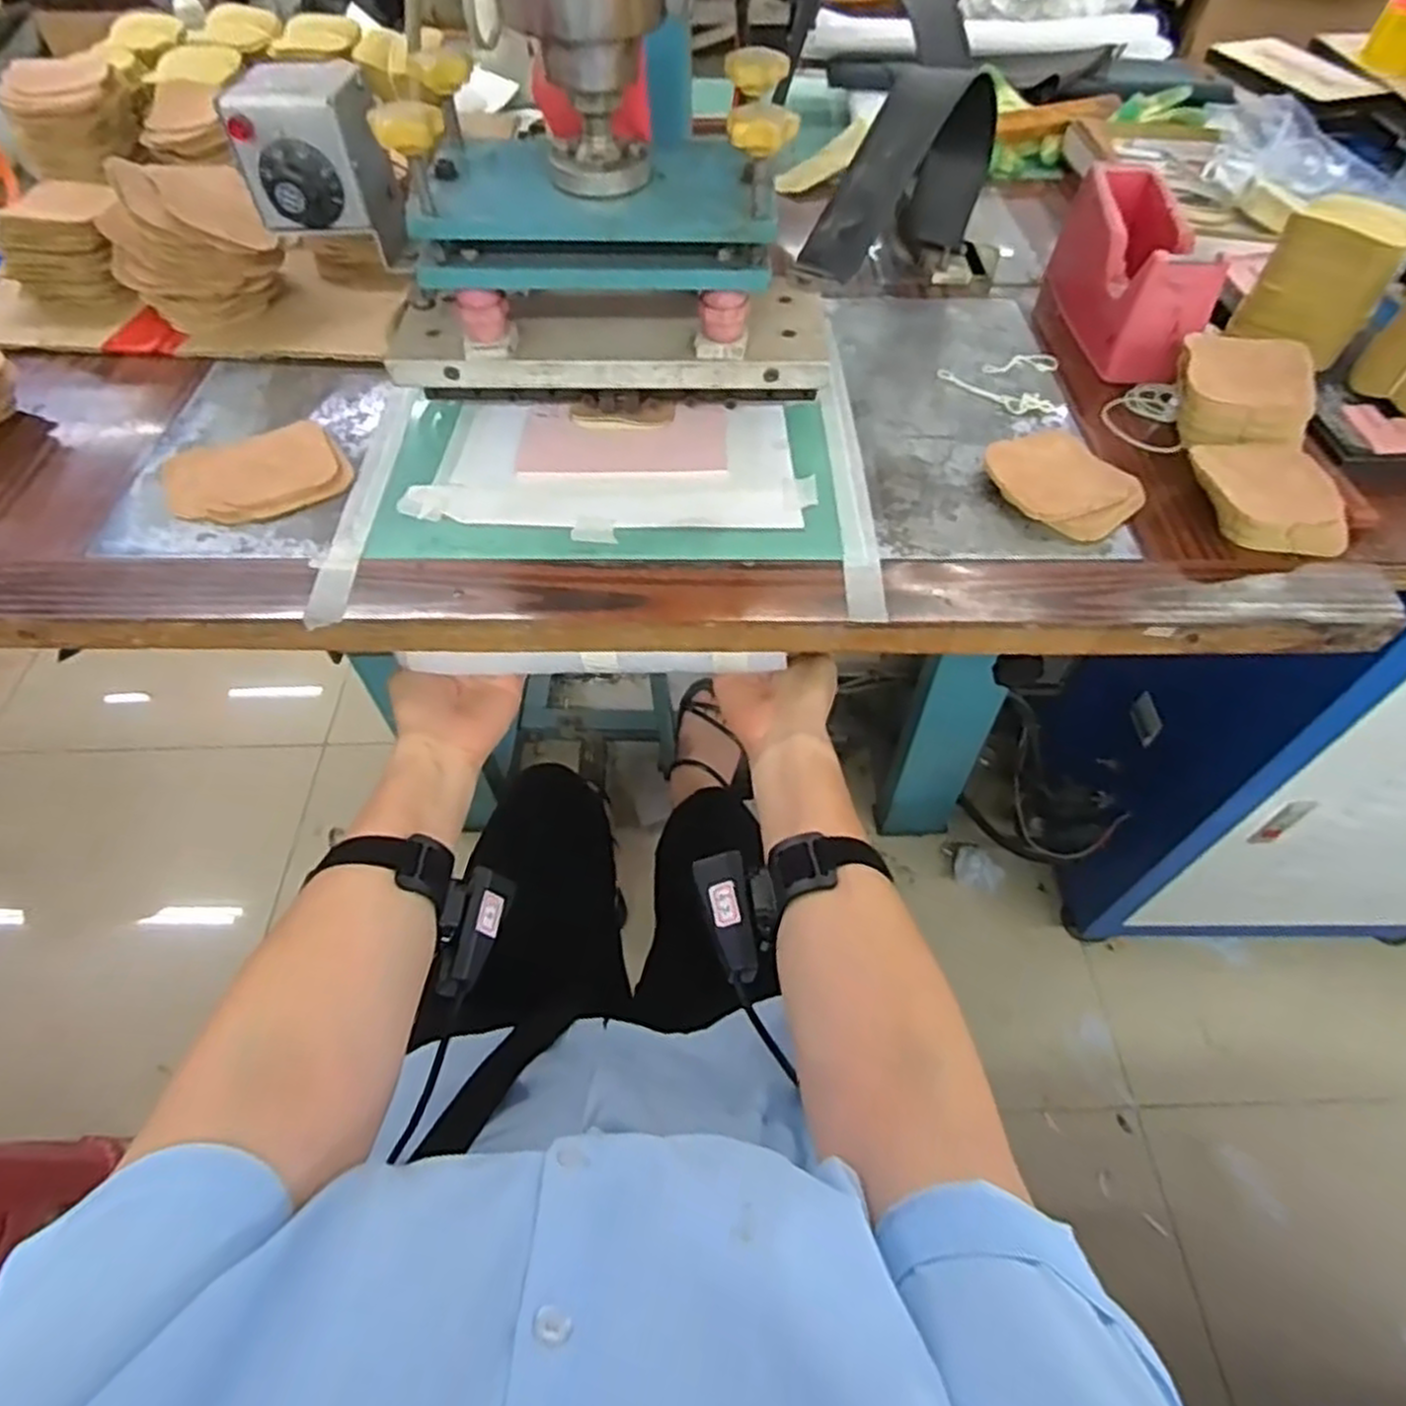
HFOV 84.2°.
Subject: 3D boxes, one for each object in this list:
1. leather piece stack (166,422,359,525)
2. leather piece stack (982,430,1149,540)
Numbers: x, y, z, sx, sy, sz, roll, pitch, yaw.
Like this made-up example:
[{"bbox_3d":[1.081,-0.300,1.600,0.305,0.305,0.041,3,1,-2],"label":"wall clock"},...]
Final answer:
[{"bbox_3d":[-0.322,-0.165,0.562,0.117,0.012,0.094,-24,57,-16],"label":"leather piece stack"},{"bbox_3d":[0.252,-0.154,0.551,0.084,0.018,0.098,-27,58,-18],"label":"leather piece stack"}]

